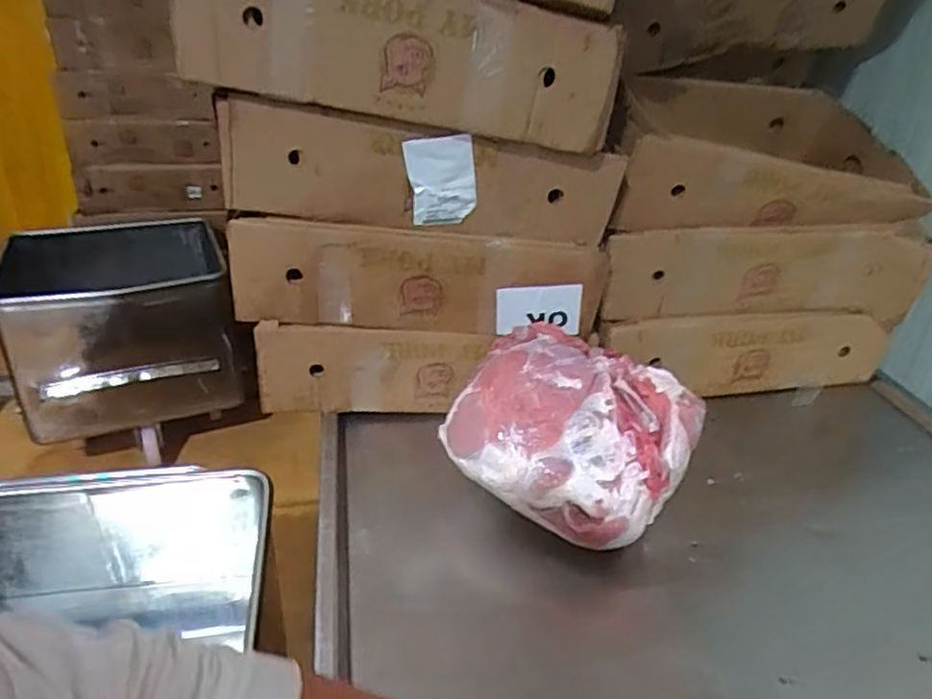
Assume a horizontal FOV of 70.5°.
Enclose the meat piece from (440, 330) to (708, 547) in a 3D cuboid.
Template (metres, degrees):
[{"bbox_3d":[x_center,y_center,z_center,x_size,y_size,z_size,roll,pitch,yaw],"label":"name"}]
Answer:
[{"bbox_3d":[0.150,0.114,0.948,0.249,0.180,0.303,-23,38,-40],"label":"meat piece"}]

